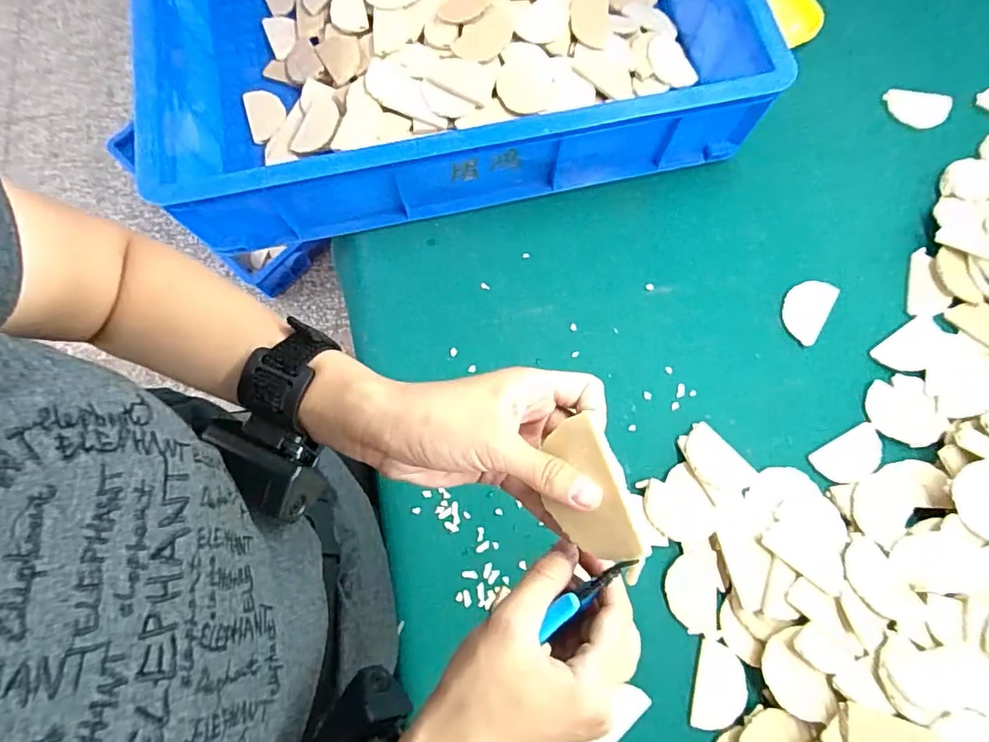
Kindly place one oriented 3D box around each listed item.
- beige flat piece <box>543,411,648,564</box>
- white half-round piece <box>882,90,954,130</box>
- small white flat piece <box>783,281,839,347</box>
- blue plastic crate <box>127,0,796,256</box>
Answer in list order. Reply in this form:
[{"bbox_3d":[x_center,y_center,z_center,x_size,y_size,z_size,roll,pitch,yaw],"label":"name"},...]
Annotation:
[{"bbox_3d":[0.044,0.058,0.252,0.041,0.004,0.066,-23,81,32],"label":"beige flat piece"},{"bbox_3d":[0.492,-0.305,0.605,0.073,0.008,0.045,16,76,5],"label":"white half-round piece"},{"bbox_3d":[0.325,-0.065,0.545,0.041,0.014,0.068,29,77,8],"label":"small white flat piece"},{"bbox_3d":[-0.063,-0.390,0.579,0.620,0.122,0.429,-11,75,-2],"label":"blue plastic crate"}]

